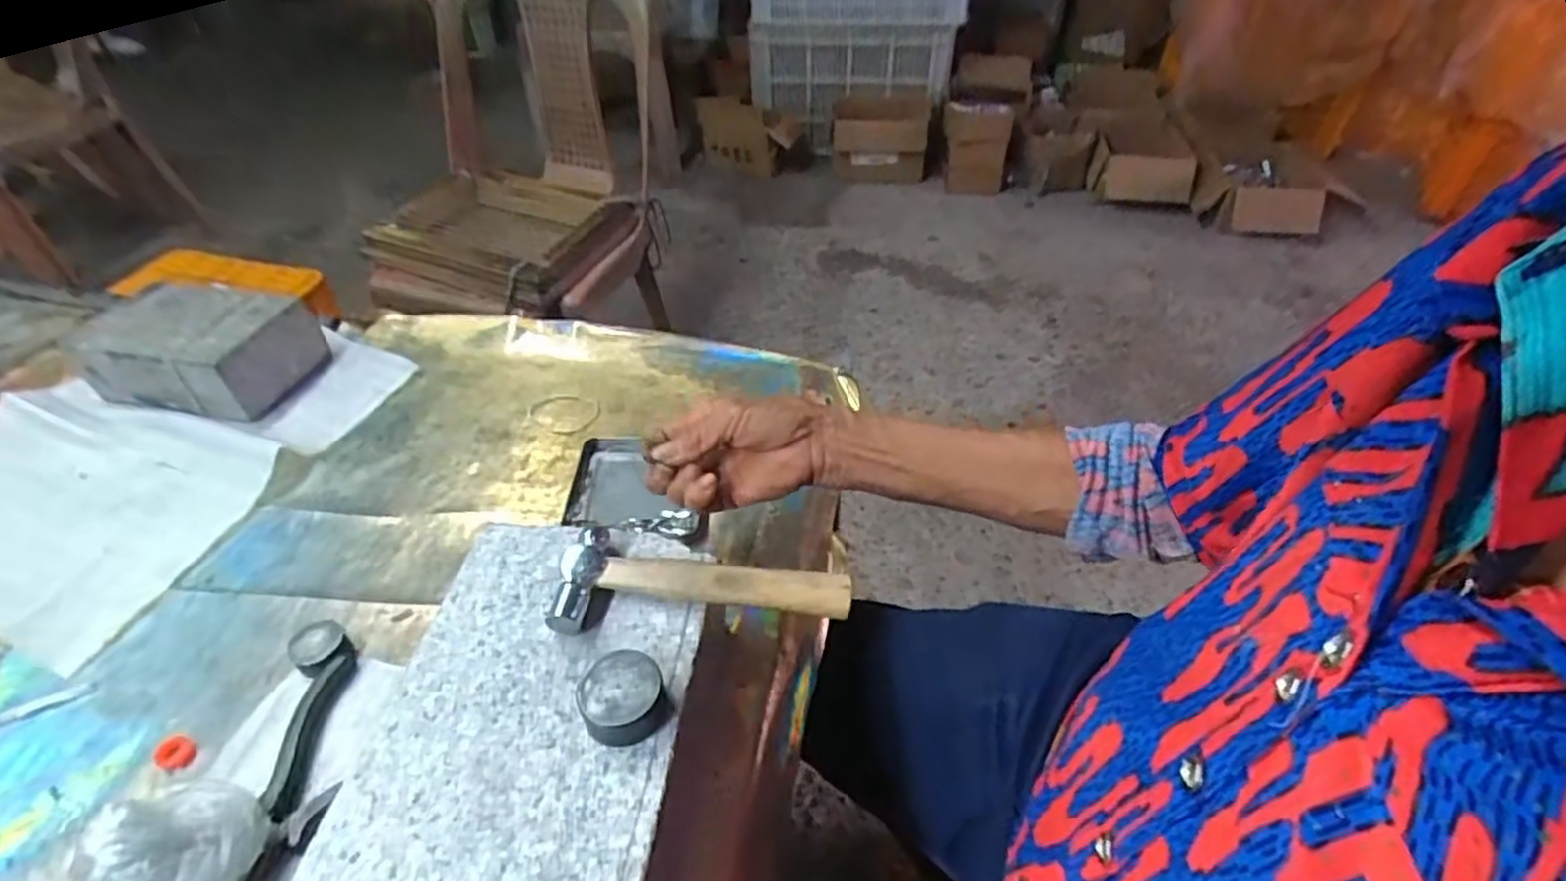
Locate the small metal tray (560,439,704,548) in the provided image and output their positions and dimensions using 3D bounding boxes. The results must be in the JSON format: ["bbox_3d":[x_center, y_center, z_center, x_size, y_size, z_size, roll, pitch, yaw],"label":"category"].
[{"bbox_3d":[-0.105,0.034,0.548,0.115,0.014,0.084,6,43,12],"label":"small metal tray"}]

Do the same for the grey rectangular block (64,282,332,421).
[{"bbox_3d":[-0.513,-0.081,0.652,0.161,0.067,0.113,6,43,12],"label":"grey rectangular block"}]

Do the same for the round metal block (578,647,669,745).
[{"bbox_3d":[-0.074,0.118,0.337,0.037,0.021,0.040,-1,44,1],"label":"round metal block"}]

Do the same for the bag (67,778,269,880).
[{"bbox_3d":[-0.280,0.195,0.337,0.055,0.064,0.073,9,44,14],"label":"bag"}]

